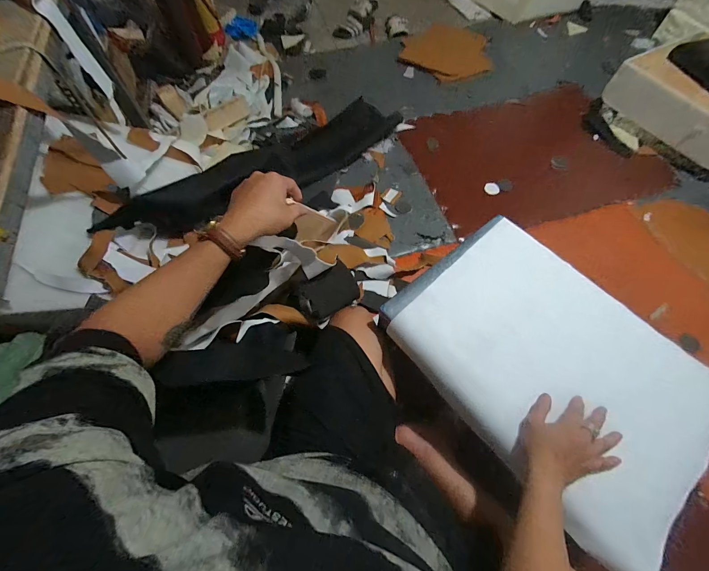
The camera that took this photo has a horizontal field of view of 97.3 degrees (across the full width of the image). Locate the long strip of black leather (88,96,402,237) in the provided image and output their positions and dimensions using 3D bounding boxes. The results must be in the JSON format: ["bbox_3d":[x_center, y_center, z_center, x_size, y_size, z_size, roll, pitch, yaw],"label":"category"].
[{"bbox_3d":[-0.219,-0.408,1.021,0.135,0.143,1.101,40,52,19],"label":"long strip of black leather"}]

